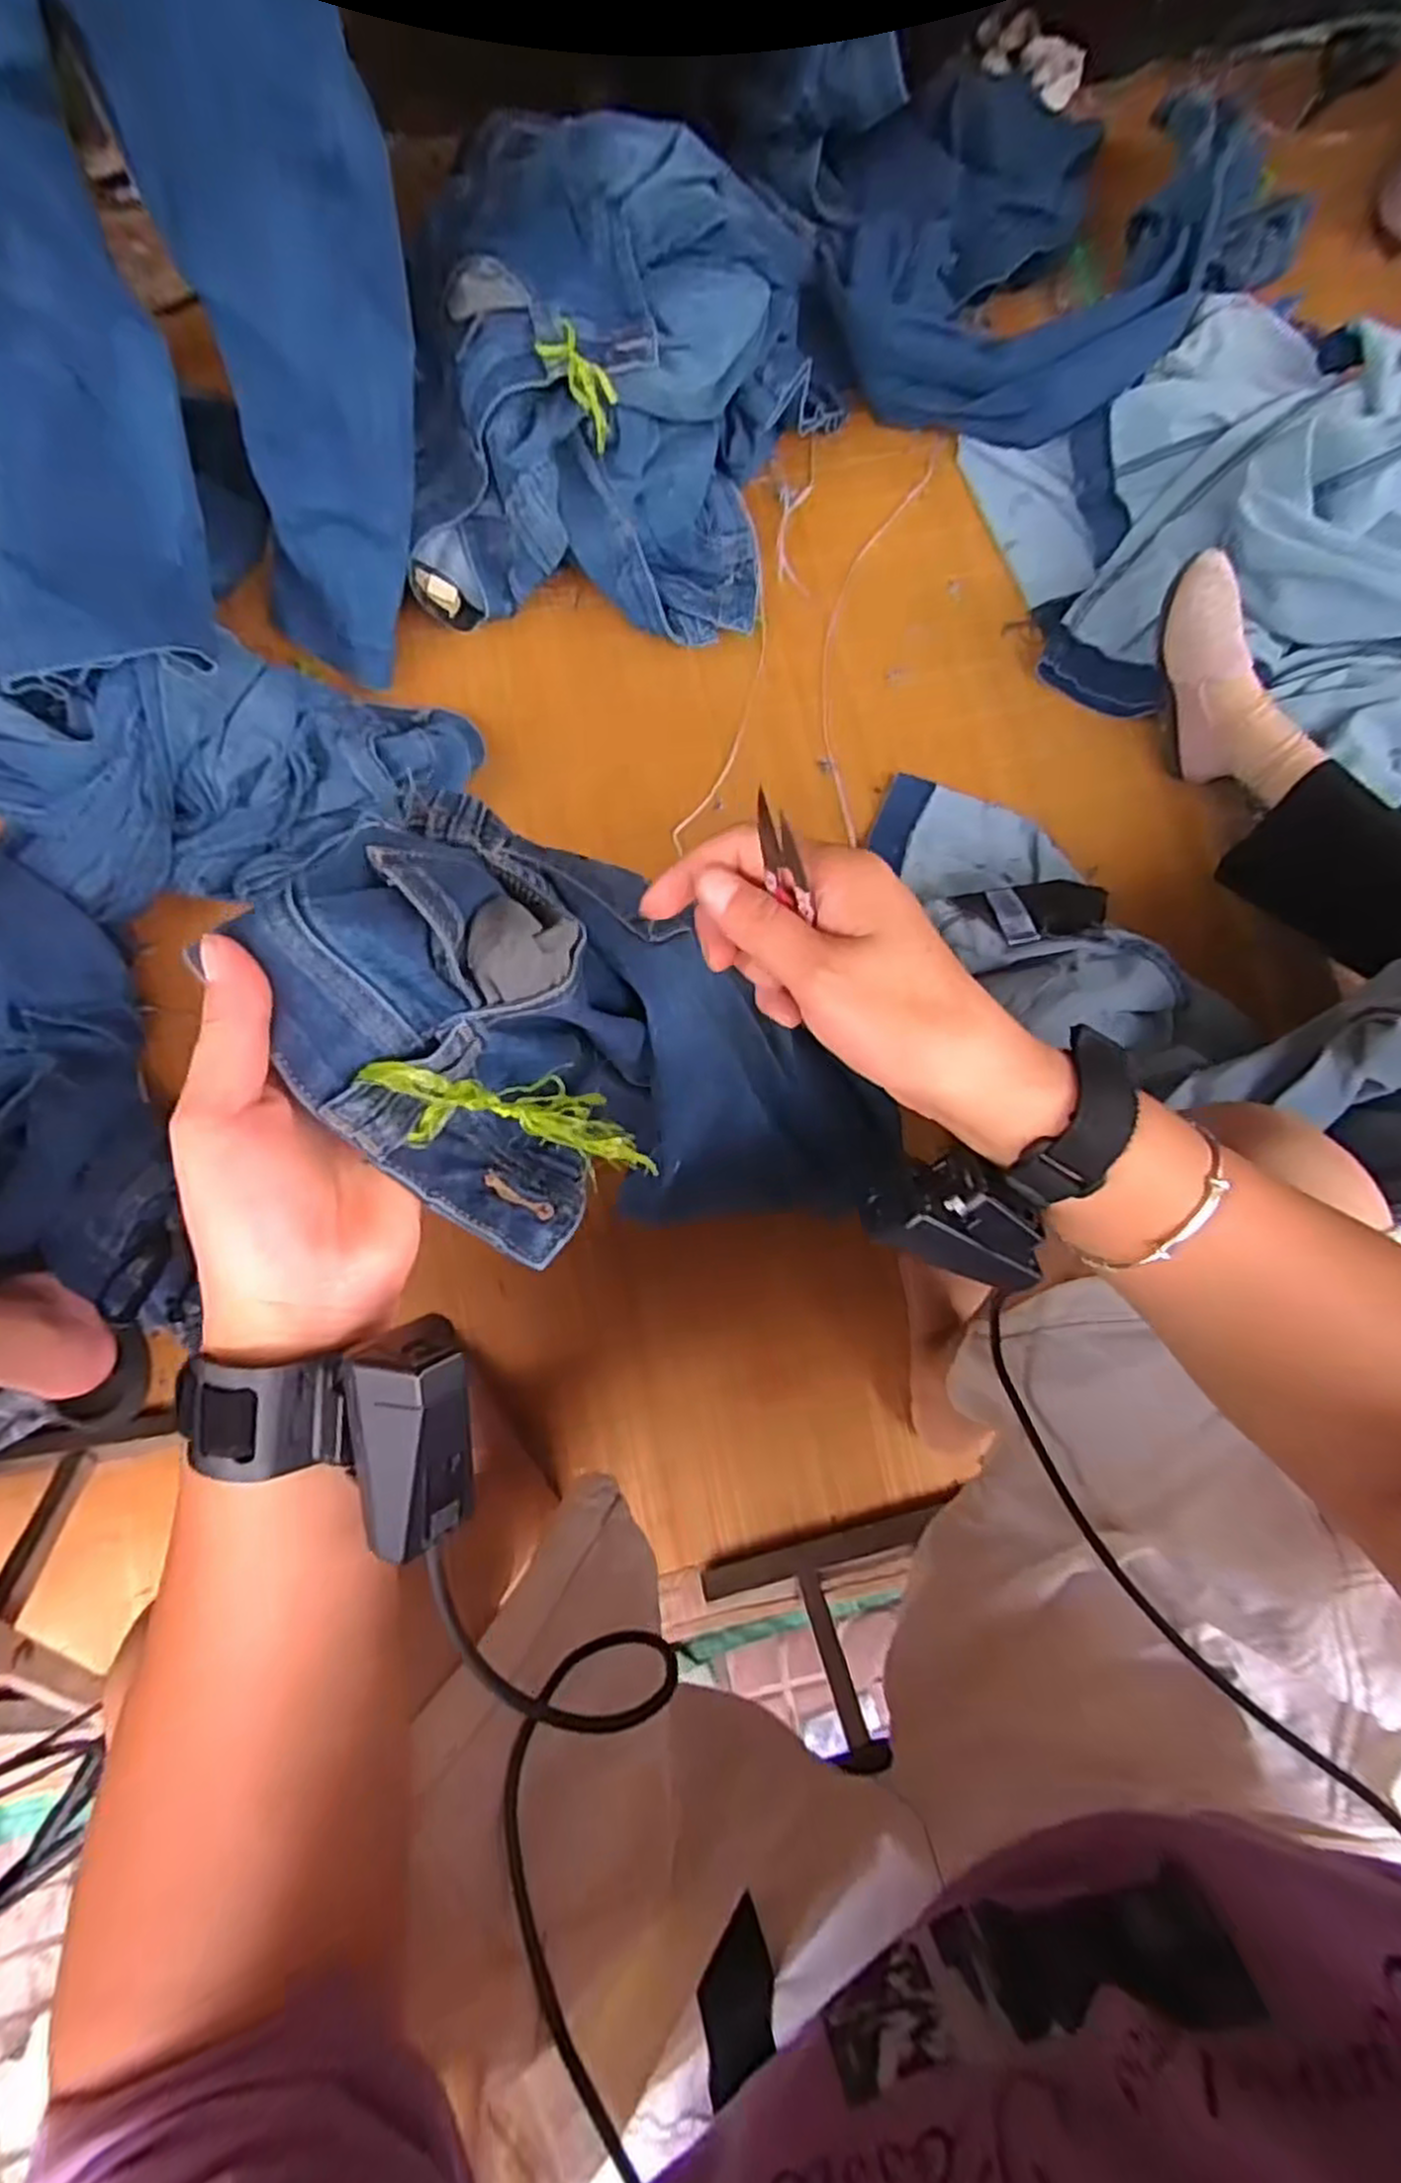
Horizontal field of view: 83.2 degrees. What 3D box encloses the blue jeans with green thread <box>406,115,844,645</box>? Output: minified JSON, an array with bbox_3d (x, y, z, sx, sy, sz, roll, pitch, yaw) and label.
[{"bbox_3d":[-0.094,-0.758,0.854,0.417,0.213,0.491,12,81,2],"label":"blue jeans with green thread"}]

